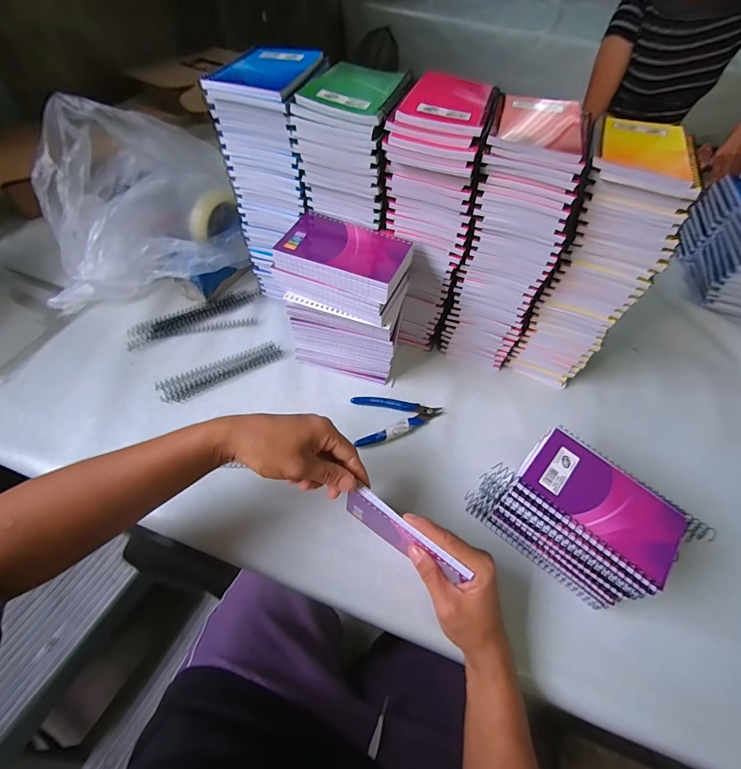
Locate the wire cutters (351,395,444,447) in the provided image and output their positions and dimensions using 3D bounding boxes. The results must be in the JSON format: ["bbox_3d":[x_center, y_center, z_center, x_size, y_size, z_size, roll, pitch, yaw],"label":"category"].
[{"bbox_3d":[0.036,0.042,0.467,0.116,0.011,0.069,-5,56,-9],"label":"wire cutters"}]

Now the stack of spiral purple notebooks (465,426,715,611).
[{"bbox_3d":[0.209,0.134,0.366,0.181,0.102,0.099,37,60,19],"label":"stack of spiral purple notebooks"}]

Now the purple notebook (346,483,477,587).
[{"bbox_3d":[0.028,0.146,0.343,0.125,0.065,0.013,35,60,18],"label":"purple notebook"}]

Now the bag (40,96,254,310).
[{"bbox_3d":[-0.339,-0.266,0.533,0.272,0.187,0.265,-10,58,-10],"label":"bag"}]

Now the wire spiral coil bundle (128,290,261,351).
[{"bbox_3d":[-0.257,-0.104,0.533,0.182,0.011,0.068,-16,59,-16],"label":"wire spiral coil bundle"}]

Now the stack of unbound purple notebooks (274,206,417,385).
[{"bbox_3d":[-0.030,-0.102,0.457,0.147,0.181,0.101,18,56,7],"label":"stack of unbound purple notebooks"}]

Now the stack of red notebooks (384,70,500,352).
[{"bbox_3d":[0.069,-0.191,0.460,0.104,0.289,0.136,13,55,3],"label":"stack of red notebooks"}]

